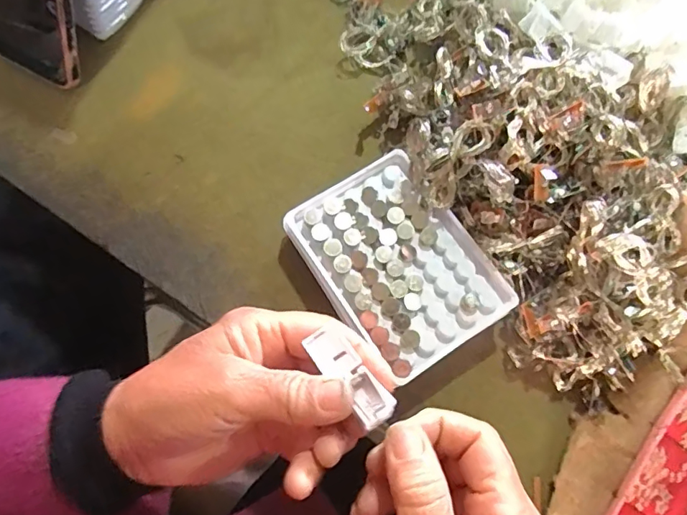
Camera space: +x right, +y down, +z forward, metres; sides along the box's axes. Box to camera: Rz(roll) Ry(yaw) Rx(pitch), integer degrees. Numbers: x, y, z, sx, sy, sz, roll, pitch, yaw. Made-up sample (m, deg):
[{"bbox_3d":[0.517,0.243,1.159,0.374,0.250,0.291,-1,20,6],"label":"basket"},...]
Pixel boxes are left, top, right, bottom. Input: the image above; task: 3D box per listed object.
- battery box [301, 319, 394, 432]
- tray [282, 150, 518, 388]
[{"bbox_3d":[0.003,0.060,0.251,0.018,0.015,0.054,-38,60,-12],"label":"battery box"},{"bbox_3d":[0.034,0.006,0.332,0.095,0.034,0.129,-33,78,-11],"label":"tray"}]

